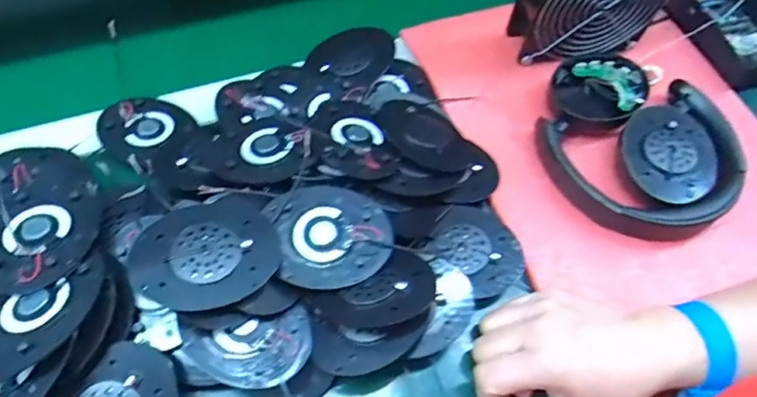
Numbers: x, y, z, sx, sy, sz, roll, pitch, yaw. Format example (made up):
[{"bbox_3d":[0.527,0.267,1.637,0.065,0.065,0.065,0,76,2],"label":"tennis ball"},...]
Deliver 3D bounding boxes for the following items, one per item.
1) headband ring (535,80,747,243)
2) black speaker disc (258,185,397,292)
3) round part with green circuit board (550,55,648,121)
[{"bbox_3d":[0.211,-0.027,0.426,0.161,0.028,0.122,-15,62,-13],"label":"headband ring"},{"bbox_3d":[-0.032,0.023,0.348,0.072,0.014,0.073,2,60,-3],"label":"black speaker disc"},{"bbox_3d":[0.186,-0.092,0.462,0.071,0.021,0.086,41,65,18],"label":"round part with green circuit board"}]

